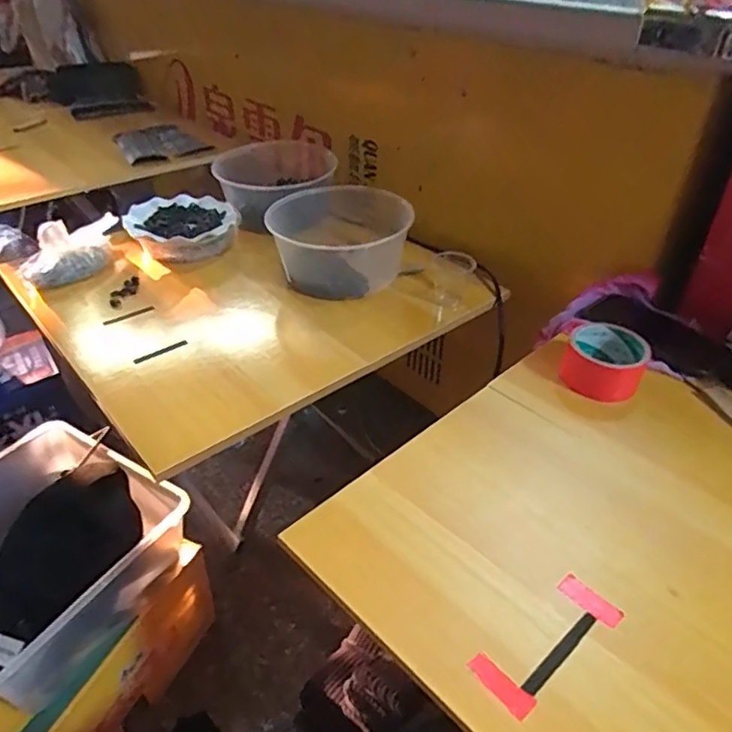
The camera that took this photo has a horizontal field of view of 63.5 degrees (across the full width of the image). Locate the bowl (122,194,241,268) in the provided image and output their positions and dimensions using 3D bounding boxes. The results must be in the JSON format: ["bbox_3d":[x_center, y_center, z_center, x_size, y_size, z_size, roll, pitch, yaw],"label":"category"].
[{"bbox_3d":[-0.324,-0.242,1.041,0.171,0.054,0.157,1,38,0],"label":"bowl"}]

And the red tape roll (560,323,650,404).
[{"bbox_3d":[0.269,-0.011,0.663,0.080,0.051,0.089,18,41,21],"label":"red tape roll"}]

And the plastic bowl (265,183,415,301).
[{"bbox_3d":[-0.045,-0.212,0.961,0.212,0.105,0.251,5,38,6],"label":"plastic bowl"}]

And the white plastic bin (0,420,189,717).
[{"bbox_3d":[-0.434,0.251,0.790,0.307,0.143,0.291,22,42,25],"label":"white plastic bin"}]

